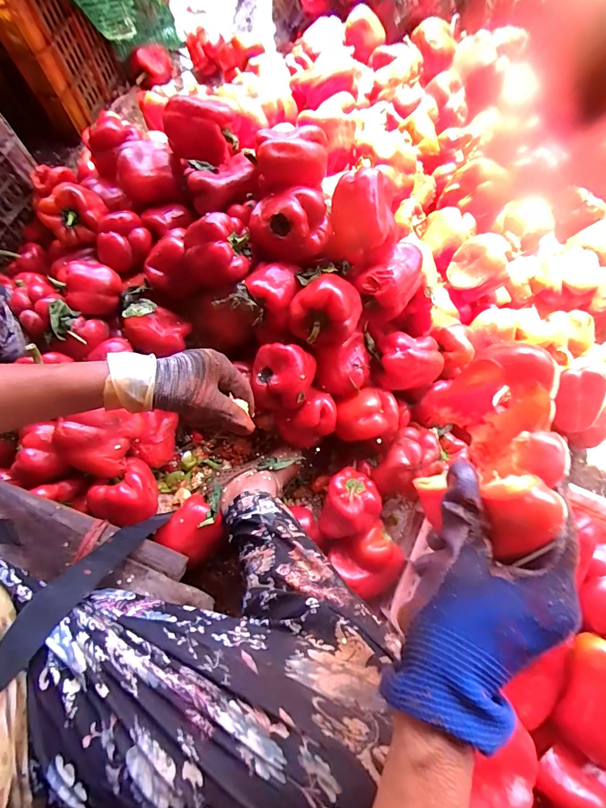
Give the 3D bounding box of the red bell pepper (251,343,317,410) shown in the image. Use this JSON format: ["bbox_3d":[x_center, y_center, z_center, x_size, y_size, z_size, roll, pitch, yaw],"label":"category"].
[{"bbox_3d":[-0.030,-0.039,0.572,0.084,0.065,0.078,0,75,1],"label":"red bell pepper"}]

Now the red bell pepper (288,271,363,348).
[{"bbox_3d":[0.033,-0.135,0.554,0.094,0.076,0.092,11,76,4],"label":"red bell pepper"}]

